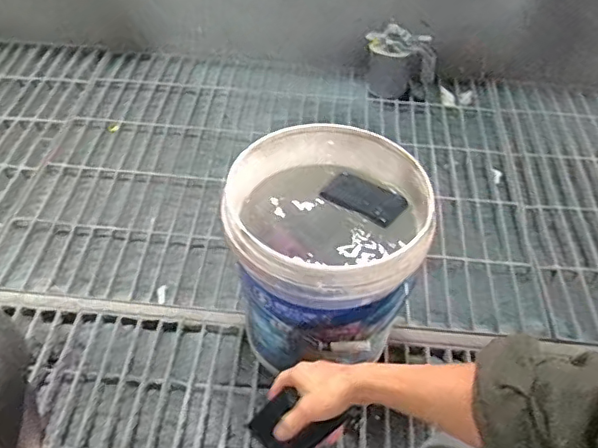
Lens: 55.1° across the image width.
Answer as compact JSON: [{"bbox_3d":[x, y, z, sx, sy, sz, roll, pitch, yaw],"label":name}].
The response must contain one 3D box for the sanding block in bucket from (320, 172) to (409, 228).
[{"bbox_3d":[0.106,-0.042,0.929,0.132,0.010,0.062,27,73,23],"label":"sanding block in bucket"}]

